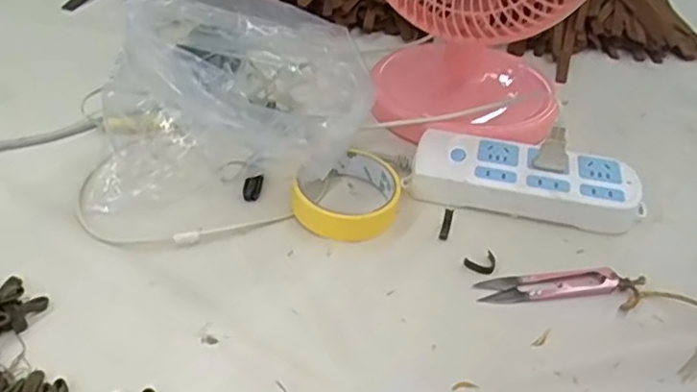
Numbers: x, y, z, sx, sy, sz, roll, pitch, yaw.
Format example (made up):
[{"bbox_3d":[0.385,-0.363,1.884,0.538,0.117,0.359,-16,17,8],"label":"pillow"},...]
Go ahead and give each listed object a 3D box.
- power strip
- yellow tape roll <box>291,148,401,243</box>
[{"bbox_3d":[0.153,-0.013,0.533,0.195,0.035,0.078,14,40,10],"label":"power strip"},{"bbox_3d":[0.003,-0.002,0.510,0.079,0.027,0.087,18,40,15],"label":"yellow tape roll"}]

